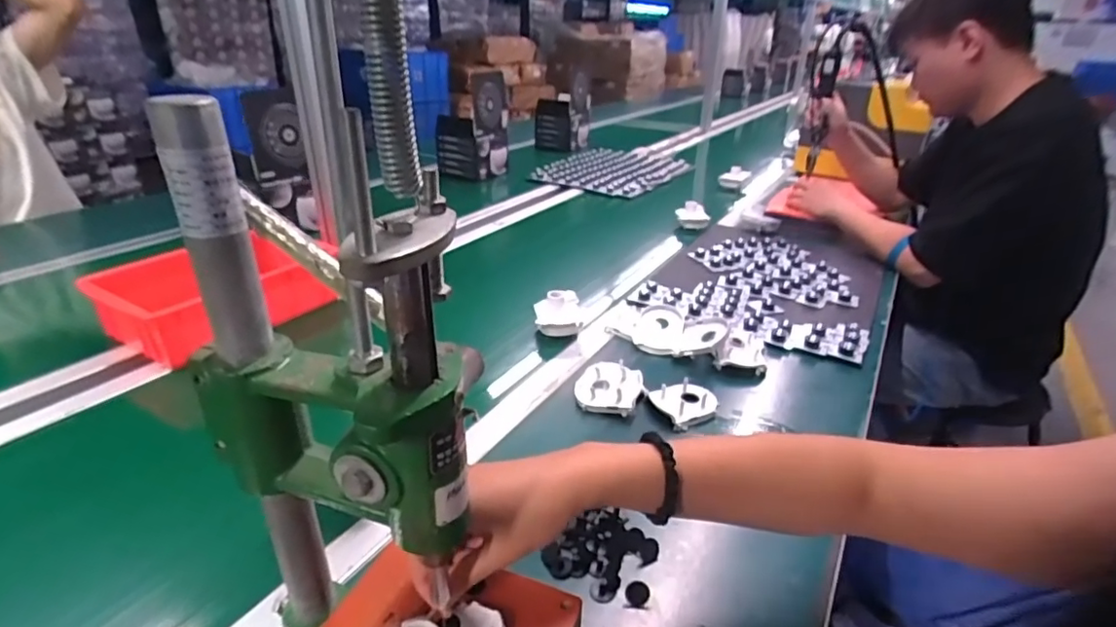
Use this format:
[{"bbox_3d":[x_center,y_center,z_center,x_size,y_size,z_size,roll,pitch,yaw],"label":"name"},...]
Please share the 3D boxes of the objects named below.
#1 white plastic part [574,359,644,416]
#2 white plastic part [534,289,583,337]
[{"bbox_3d":[0.062,0.088,0.696,0.077,0.029,0.077,7,28,10],"label":"white plastic part"},{"bbox_3d":[0.001,-0.002,0.848,0.071,0.052,0.075,-1,27,-6],"label":"white plastic part"}]

